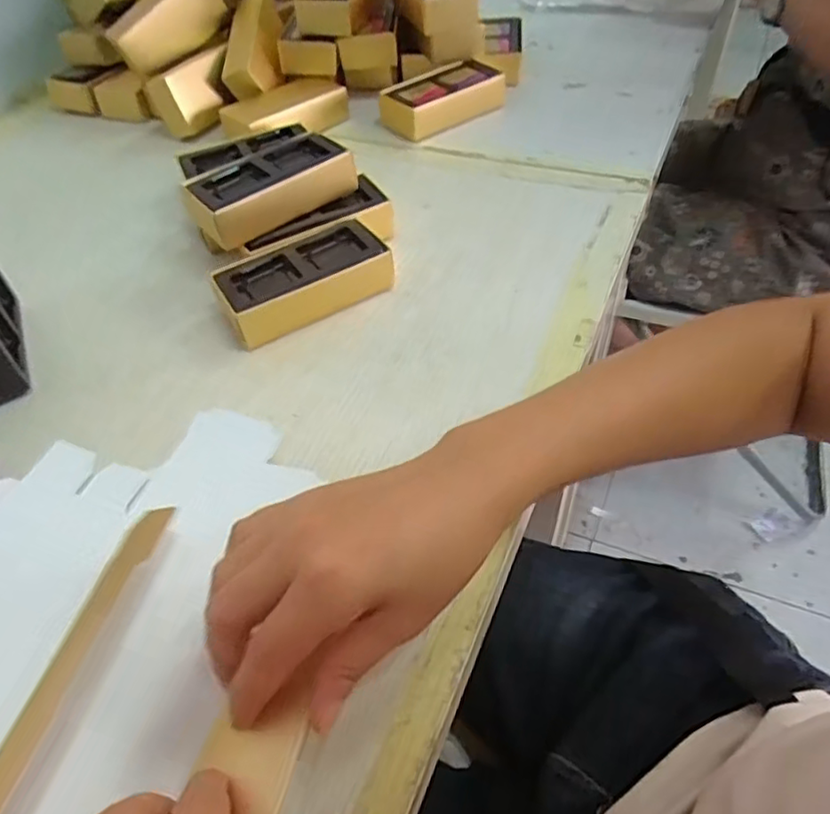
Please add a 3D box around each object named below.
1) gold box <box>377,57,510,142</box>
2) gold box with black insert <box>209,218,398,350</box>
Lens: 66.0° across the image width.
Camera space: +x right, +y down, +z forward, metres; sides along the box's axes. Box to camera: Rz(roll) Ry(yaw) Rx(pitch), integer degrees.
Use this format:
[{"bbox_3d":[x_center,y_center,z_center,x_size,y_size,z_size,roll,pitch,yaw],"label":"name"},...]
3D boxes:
[{"bbox_3d":[0.035,-0.303,0.625,0.128,0.036,0.066,-31,53,-21],"label":"gold box"},{"bbox_3d":[-0.076,-0.087,0.444,0.117,0.033,0.062,-22,50,-14],"label":"gold box with black insert"}]

